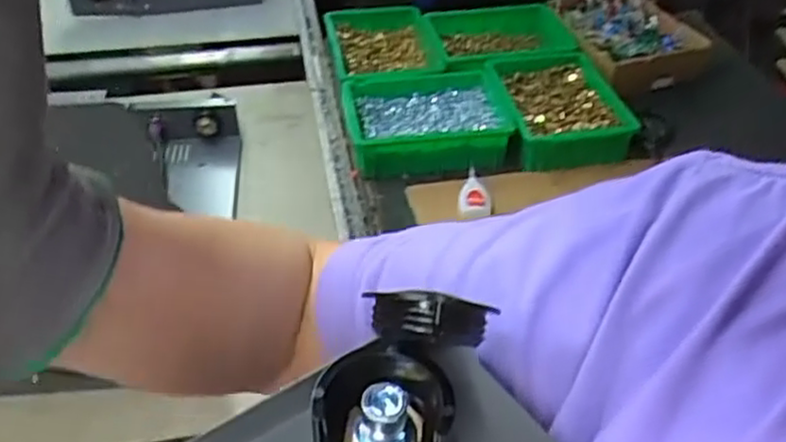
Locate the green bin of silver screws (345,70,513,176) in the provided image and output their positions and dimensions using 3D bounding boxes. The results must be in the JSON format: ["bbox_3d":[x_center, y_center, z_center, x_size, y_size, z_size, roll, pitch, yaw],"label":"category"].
[{"bbox_3d":[0.053,-0.147,1.105,0.241,0.074,0.168,-5,42,-6],"label":"green bin of silver screws"}]

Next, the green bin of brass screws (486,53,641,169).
[{"bbox_3d":[0.256,-0.179,1.120,0.182,0.059,0.235,-6,43,-8],"label":"green bin of brass screws"}]

